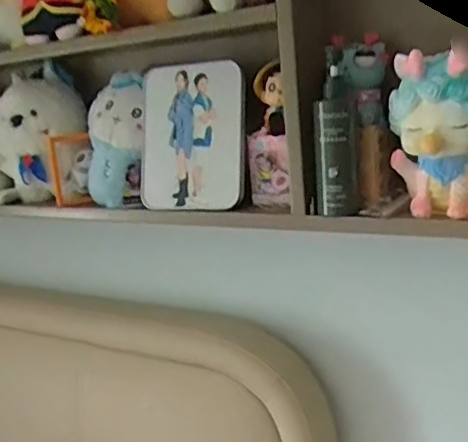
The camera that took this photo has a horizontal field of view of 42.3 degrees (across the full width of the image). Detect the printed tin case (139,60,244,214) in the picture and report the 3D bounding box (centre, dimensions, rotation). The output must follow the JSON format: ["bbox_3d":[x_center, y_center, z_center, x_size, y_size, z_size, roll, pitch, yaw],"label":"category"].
[{"bbox_3d":[-0.061,-0.115,0.831,0.153,0.199,0.027,1,3,18],"label":"printed tin case"}]

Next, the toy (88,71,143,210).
[{"bbox_3d":[-0.171,-0.123,0.925,0.120,0.195,0.080,1,4,28],"label":"toy"}]

